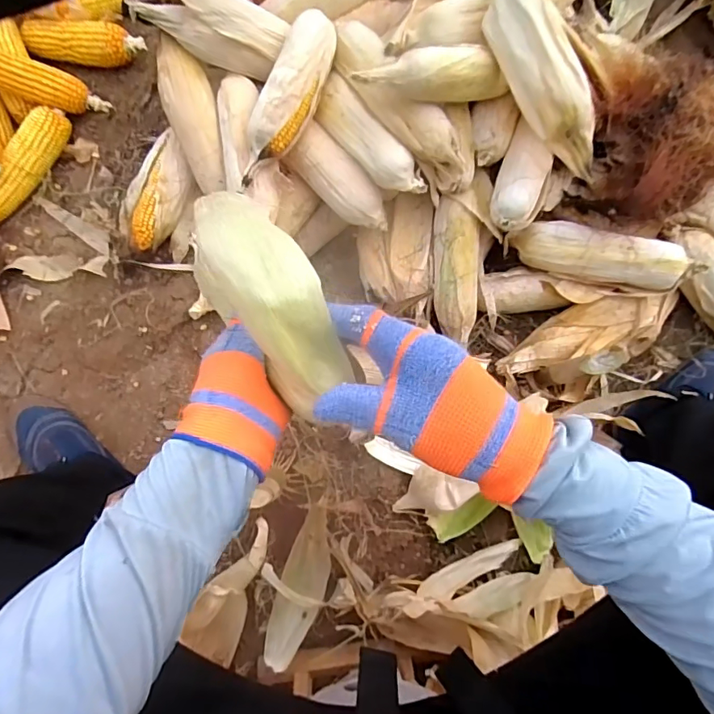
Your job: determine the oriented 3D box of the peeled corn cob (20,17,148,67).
[{"bbox_3d":[-0.423,-0.483,0.734,0.189,0.048,0.050,10,81,0],"label":"peeled corn cob"}]

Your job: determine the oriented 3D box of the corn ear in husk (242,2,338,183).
[{"bbox_3d":[-0.088,-0.322,0.599,0.059,0.045,0.214,26,94,2],"label":"corn ear in husk"}]

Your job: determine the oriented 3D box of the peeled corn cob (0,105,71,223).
[{"bbox_3d":[-0.511,-0.284,0.721,0.048,0.062,0.207,36,81,4],"label":"peeled corn cob"}]

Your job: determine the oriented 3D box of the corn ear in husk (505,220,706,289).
[{"bbox_3d":[0.315,-0.135,0.635,0.226,0.051,0.062,17,80,19],"label":"corn ear in husk"}]

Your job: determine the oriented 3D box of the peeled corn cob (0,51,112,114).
[{"bbox_3d":[-0.481,-0.410,0.706,0.206,0.046,0.055,12,80,-23],"label":"peeled corn cob"}]

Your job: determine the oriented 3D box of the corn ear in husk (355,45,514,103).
[{"bbox_3d":[0.092,-0.333,0.559,0.197,0.045,0.054,-8,81,-18],"label":"corn ear in husk"}]

